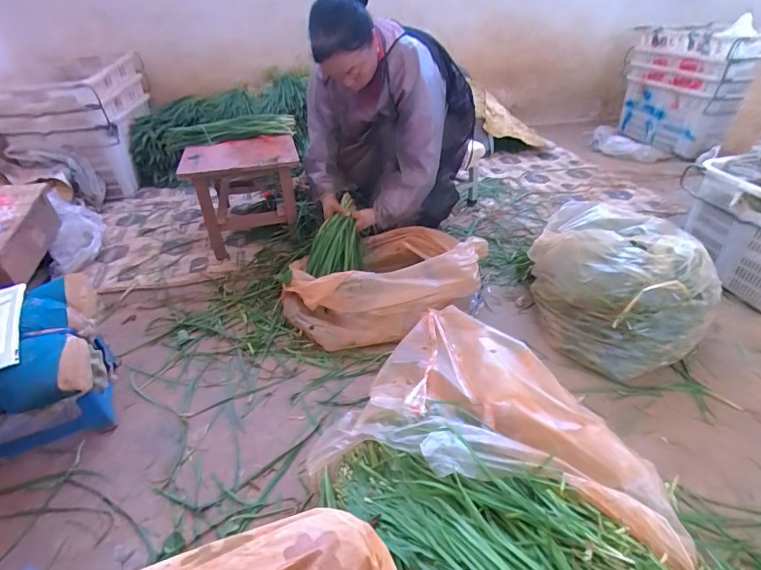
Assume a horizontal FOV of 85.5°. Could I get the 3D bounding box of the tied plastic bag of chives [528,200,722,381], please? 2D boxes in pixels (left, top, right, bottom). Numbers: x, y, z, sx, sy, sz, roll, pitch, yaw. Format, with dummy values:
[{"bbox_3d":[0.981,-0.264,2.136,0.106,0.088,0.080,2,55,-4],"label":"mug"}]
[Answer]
[{"bbox_3d":[0.647,-0.035,1.167,0.353,0.305,0.485,-6,40,-2],"label":"tied plastic bag of chives"}]

